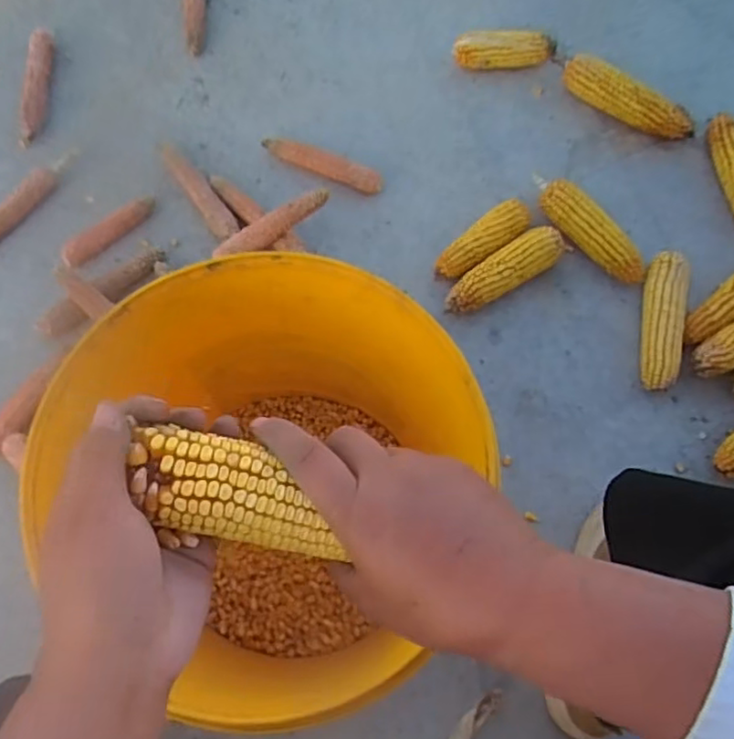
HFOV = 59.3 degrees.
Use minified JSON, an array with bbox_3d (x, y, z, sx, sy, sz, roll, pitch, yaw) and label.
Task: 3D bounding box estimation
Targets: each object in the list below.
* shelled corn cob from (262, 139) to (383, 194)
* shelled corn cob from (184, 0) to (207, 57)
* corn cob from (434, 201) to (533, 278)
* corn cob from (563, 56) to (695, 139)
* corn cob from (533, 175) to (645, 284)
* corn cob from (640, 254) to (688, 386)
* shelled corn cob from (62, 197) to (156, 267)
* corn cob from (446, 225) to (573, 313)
[{"bbox_3d":[-0.062,-0.279,0.880,0.173,0.031,0.025,25,72,7],"label":"shelled corn cob"},{"bbox_3d":[-0.261,-0.551,0.979,0.029,0.029,0.165,-4,71,-3],"label":"shelled corn cob"},{"bbox_3d":[0.148,-0.164,0.834,0.142,0.040,0.047,-34,75,-12],"label":"corn cob"},{"bbox_3d":[0.365,-0.382,0.914,0.200,0.052,0.040,34,73,10],"label":"corn cob"},{"bbox_3d":[0.284,-0.183,0.838,0.046,0.051,0.192,-37,76,-13],"label":"corn cob"},{"bbox_3d":[0.360,-0.057,0.784,0.045,0.043,0.171,8,71,1],"label":"corn cob"},{"bbox_3d":[-0.334,-0.182,0.837,0.135,0.021,0.028,-42,77,-14],"label":"shelled corn cob"},{"bbox_3d":[0.178,-0.128,0.814,0.182,0.047,0.051,-30,74,-11],"label":"corn cob"}]

